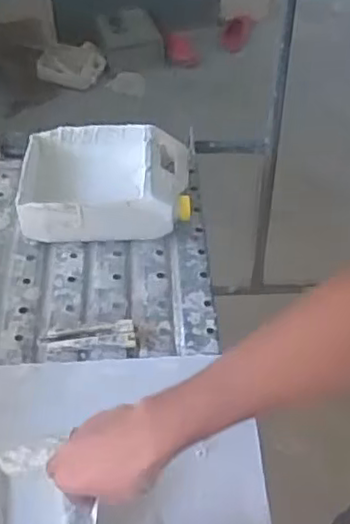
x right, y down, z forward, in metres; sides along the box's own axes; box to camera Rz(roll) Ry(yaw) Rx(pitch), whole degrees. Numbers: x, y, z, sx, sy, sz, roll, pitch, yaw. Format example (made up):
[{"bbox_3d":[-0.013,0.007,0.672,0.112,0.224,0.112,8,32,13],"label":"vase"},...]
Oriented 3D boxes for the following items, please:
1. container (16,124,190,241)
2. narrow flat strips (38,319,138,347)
[{"bbox_3d":[-0.122,-0.133,1.102,0.274,0.102,0.214,2,47,2],"label":"container"},{"bbox_3d":[-0.124,0.105,0.926,0.135,0.021,0.038,-2,47,-2],"label":"narrow flat strips"}]

